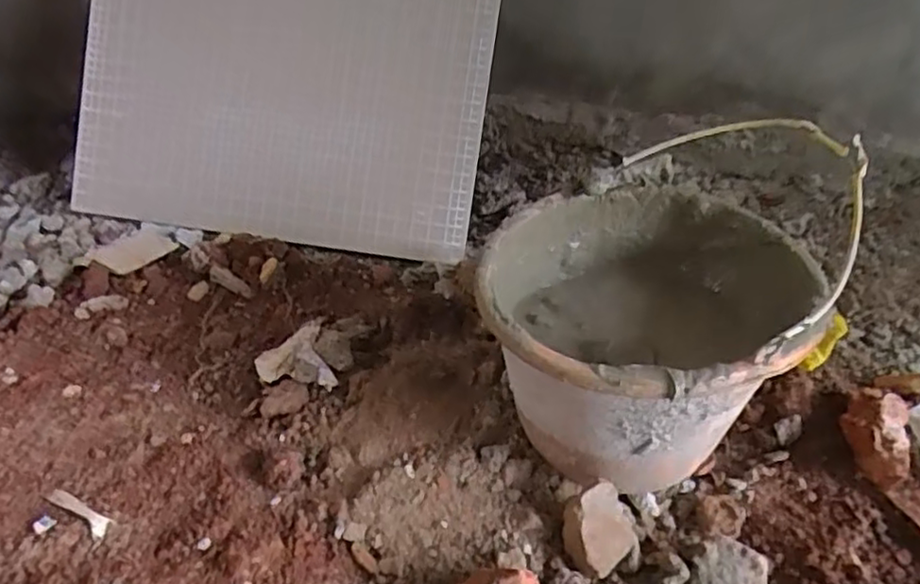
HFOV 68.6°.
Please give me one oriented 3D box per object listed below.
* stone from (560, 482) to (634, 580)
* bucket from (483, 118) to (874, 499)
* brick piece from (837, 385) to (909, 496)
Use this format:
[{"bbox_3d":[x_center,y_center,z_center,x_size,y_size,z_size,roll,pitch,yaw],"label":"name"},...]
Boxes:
[{"bbox_3d":[0.113,0.196,0.568,0.058,0.043,0.060,1,32,-1],"label":"stone"},{"bbox_3d":[0.152,0.034,0.587,0.259,0.287,0.247,1,32,-1],"label":"bucket"},{"bbox_3d":[0.398,0.135,0.642,0.060,0.039,0.104,10,48,13],"label":"brick piece"}]

